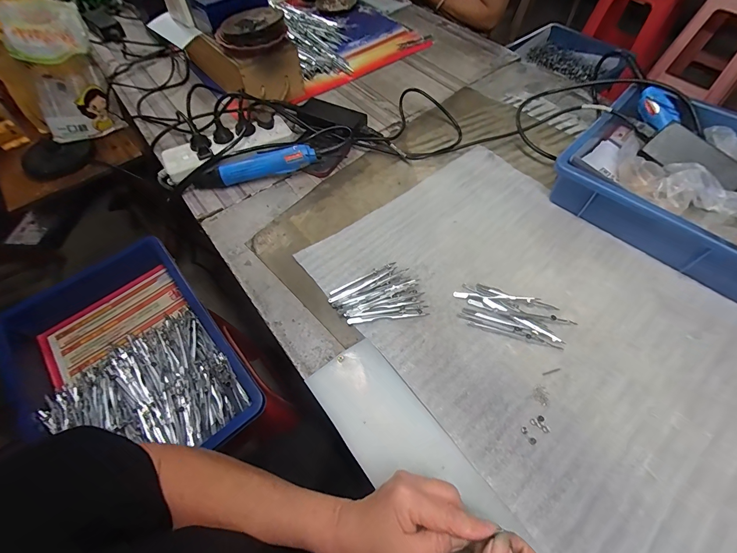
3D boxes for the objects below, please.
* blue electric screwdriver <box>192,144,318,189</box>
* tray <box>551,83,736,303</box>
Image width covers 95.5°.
[{"bbox_3d":[-0.202,-0.195,0.601,0.215,0.053,0.044,-14,59,-5],"label":"blue electric screwdriver"},{"bbox_3d":[0.534,-0.108,0.490,0.279,0.094,0.439,-40,65,-19],"label":"tray"}]

